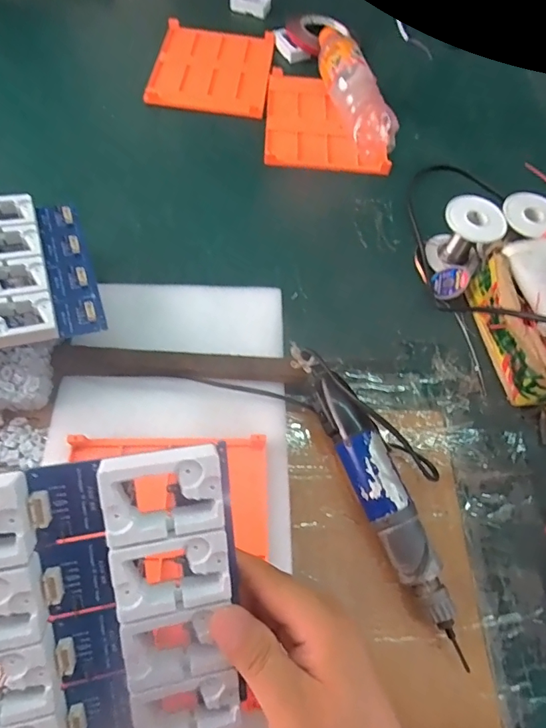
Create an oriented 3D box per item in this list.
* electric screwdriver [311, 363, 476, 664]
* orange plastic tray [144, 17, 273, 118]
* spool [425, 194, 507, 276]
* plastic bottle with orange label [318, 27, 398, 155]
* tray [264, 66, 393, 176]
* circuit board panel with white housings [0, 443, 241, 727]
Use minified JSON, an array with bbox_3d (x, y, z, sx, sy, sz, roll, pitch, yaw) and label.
[{"bbox_3d":[0.093,0.113,0.378,0.038,0.046,0.239,-19,66,-15],"label":"electric screwdriver"},{"bbox_3d":[-0.089,-0.437,0.663,0.168,0.015,0.187,8,62,-2],"label":"orange plastic tray"},{"bbox_3d":[0.220,-0.149,0.511,0.061,0.062,0.057,6,62,-3],"label":"spool"},{"bbox_3d":[0.109,-0.383,0.620,0.061,0.066,0.225,-8,64,-10],"label":"plastic bottle with orange label"},{"bbox_3d":[0.072,-0.344,0.629,0.160,0.013,0.187,3,62,-4],"label":"tray"},{"bbox_3d":[-0.108,0.128,0.220,0.184,0.020,0.163,-6,101,-12],"label":"circuit board panel with white housings"}]

